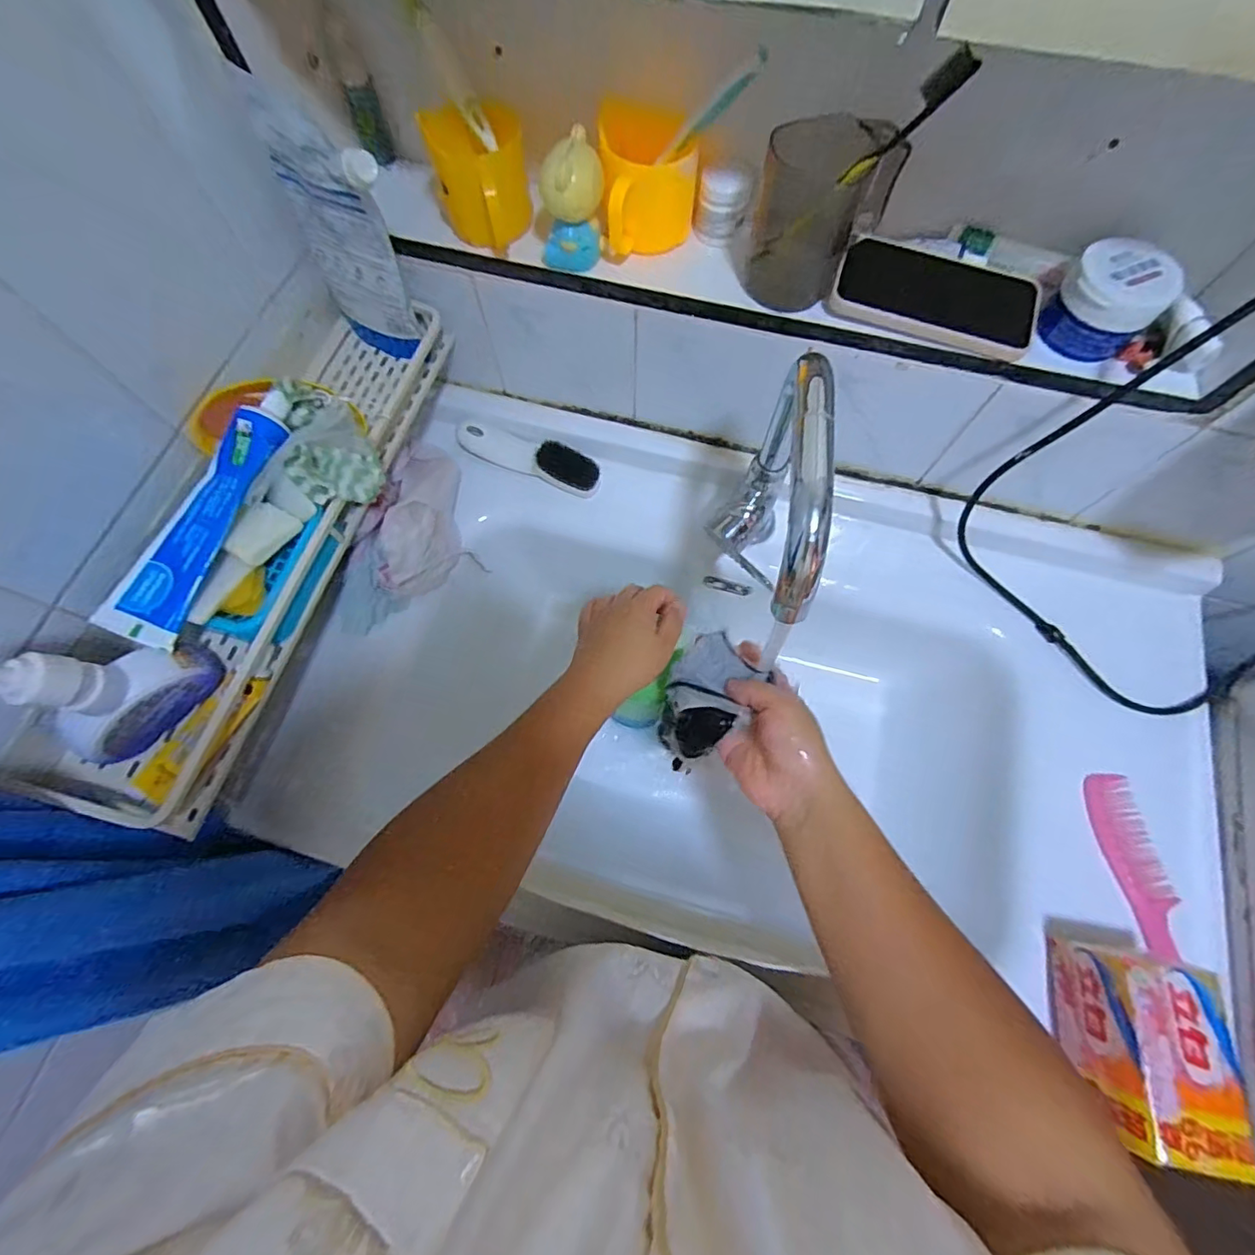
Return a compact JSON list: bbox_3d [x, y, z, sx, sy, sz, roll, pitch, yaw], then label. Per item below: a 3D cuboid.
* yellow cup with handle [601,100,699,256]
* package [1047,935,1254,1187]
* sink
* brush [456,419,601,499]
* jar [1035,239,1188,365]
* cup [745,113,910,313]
[{"bbox_3d":[0.017,-0.351,0.418,0.073,0.079,0.076,0,71,0],"label":"yellow cup with handle"},{"bbox_3d":[0.366,0.296,0.376,0.074,0.073,0.117,11,71,4],"label":"package"},{"bbox_3d":[0.113,0.067,0.557,0.827,0.176,0.469,14,72,5],"label":"sink"},{"bbox_3d":[-0.110,-0.188,0.579,0.162,0.027,0.045,17,110,0],"label":"brush"},{"bbox_3d":[0.348,-0.237,0.383,0.065,0.048,0.058,42,76,13],"label":"jar"},{"bbox_3d":[0.140,-0.301,0.387,0.084,0.108,0.063,22,72,8],"label":"cup"}]

